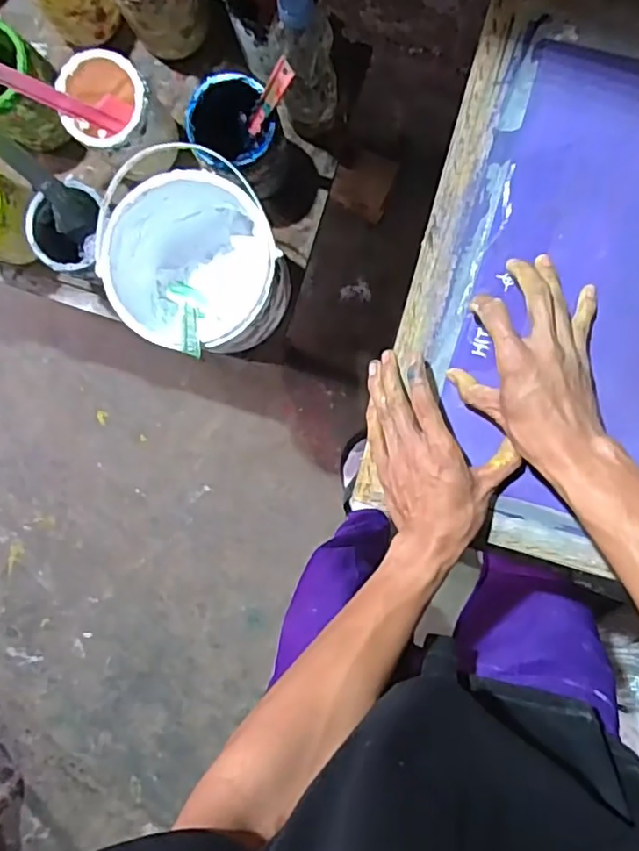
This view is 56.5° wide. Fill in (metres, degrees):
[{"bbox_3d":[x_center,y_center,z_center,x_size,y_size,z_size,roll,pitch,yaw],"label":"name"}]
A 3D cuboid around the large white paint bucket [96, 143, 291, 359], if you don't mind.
[{"bbox_3d":[-0.137,-0.184,0.702,0.187,0.203,0.177,1,97,5],"label":"large white paint bucket"}]

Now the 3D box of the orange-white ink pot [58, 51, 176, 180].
[{"bbox_3d":[-0.239,-0.373,0.730,0.102,0.120,0.127,-41,92,9],"label":"orange-white ink pot"}]

